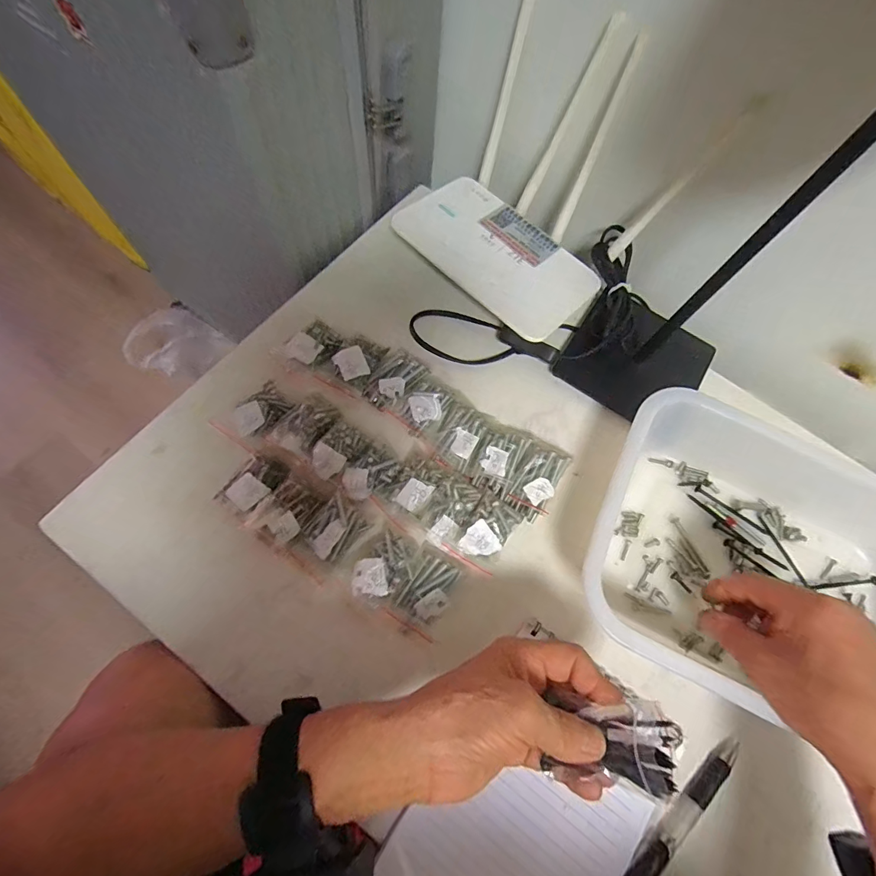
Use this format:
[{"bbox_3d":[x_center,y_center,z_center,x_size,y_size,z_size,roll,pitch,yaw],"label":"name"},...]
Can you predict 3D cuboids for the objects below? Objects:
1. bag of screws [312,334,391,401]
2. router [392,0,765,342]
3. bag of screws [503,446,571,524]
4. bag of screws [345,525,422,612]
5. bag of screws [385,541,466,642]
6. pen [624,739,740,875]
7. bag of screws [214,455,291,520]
[{"bbox_3d":[-0.079,-0.068,0.401,0.043,0.011,0.060,29,76,6],"label":"bag of screws"},{"bbox_3d":[0.105,-0.241,0.400,0.193,0.147,0.238,42,78,9],"label":"router"},{"bbox_3d":[0.087,0.039,0.385,0.035,0.021,0.064,30,76,6],"label":"bag of screws"},{"bbox_3d":[-0.044,0.100,0.343,0.045,0.017,0.057,37,77,8],"label":"bag of screws"},{"bbox_3d":[-0.007,0.120,0.346,0.044,0.009,0.063,31,76,6],"label":"bag of screws"},{"bbox_3d":[0.172,0.271,0.309,0.135,0.009,0.019,-42,80,-11],"label":"pen"},{"bbox_3d":[-0.149,0.038,0.356,0.034,0.007,0.054,39,77,8],"label":"bag of screws"}]

